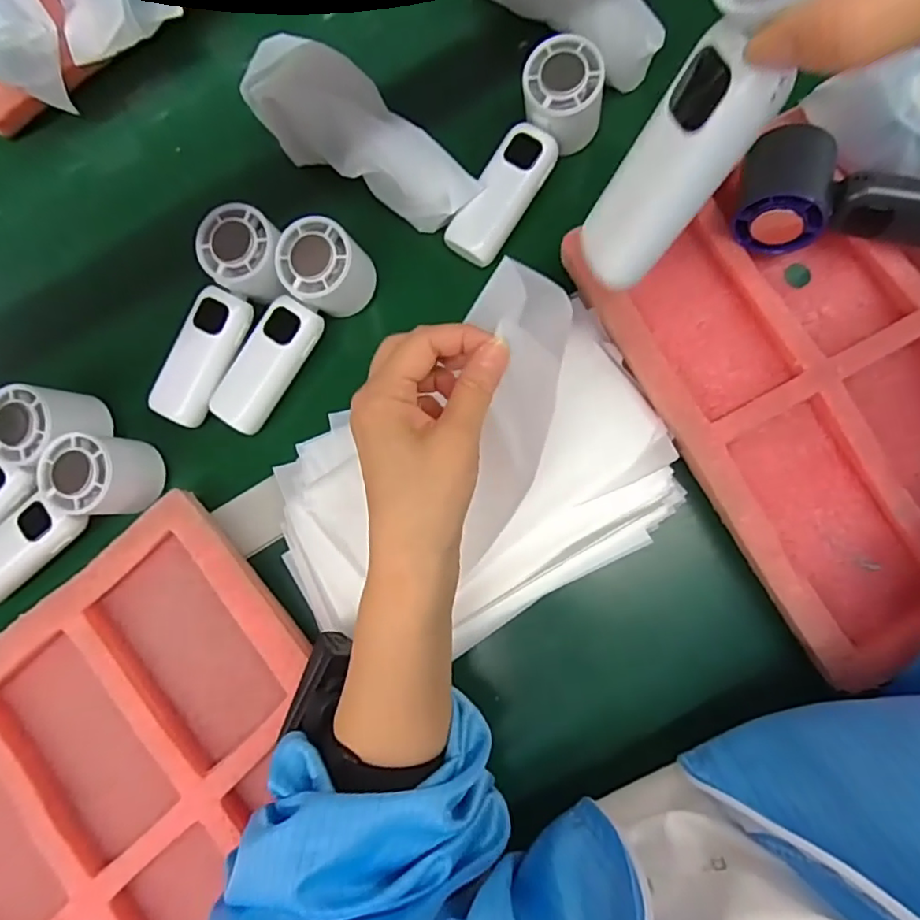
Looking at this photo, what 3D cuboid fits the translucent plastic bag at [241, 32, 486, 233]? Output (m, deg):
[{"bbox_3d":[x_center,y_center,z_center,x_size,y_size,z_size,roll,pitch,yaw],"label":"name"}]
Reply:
[{"bbox_3d":[-0.077,-0.235,0.420,0.195,0.056,0.067,42,86,10],"label":"translucent plastic bag"}]

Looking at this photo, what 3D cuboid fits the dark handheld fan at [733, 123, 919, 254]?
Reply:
[{"bbox_3d":[0.256,-0.163,0.363,0.153,0.053,0.070,13,82,6],"label":"dark handheld fan"}]

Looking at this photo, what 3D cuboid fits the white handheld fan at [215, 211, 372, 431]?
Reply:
[{"bbox_3d":[-0.123,-0.094,0.409,0.050,0.056,0.156,31,84,9],"label":"white handheld fan"}]

